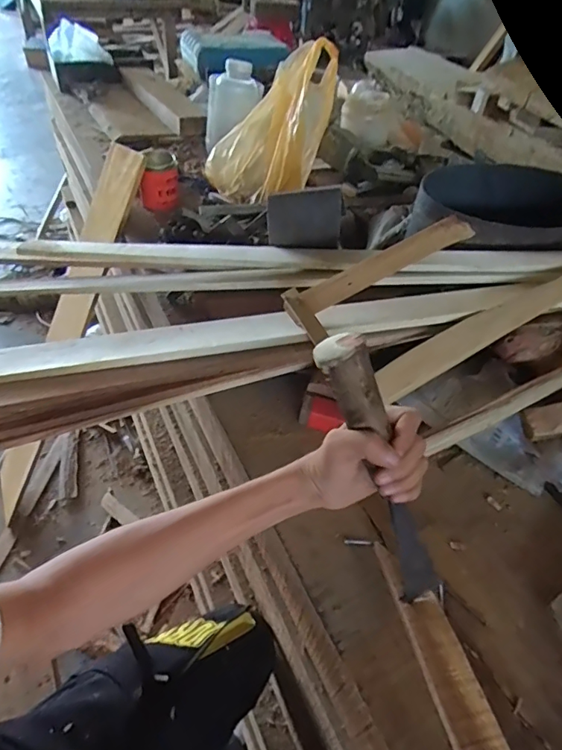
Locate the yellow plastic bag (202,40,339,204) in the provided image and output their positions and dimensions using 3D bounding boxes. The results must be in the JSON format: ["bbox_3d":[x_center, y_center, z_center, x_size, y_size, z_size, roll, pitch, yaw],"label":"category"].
[{"bbox_3d":[-0.016,-0.484,0.940,0.200,0.316,0.090,21,8,21],"label":"yellow plastic bag"}]

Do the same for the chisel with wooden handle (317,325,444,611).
[{"bbox_3d":[0.083,0.087,0.378,0.036,0.265,0.035,1,37,35],"label":"chisel with wooden handle"}]

